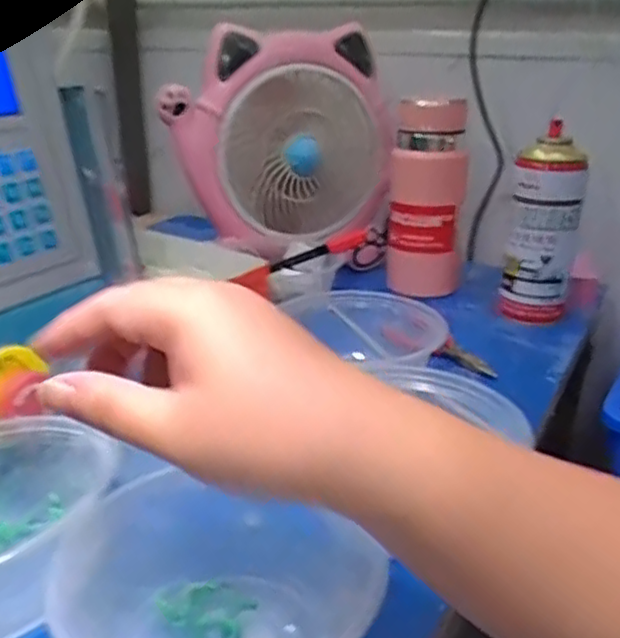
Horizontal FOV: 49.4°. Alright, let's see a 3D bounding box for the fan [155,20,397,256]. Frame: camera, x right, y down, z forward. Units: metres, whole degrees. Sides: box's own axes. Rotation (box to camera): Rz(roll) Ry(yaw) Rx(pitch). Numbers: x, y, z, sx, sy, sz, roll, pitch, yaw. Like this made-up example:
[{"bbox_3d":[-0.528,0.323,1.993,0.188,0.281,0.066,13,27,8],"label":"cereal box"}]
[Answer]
[{"bbox_3d":[-0.028,-0.196,0.733,0.228,0.214,0.101,0,22,0],"label":"fan"}]

